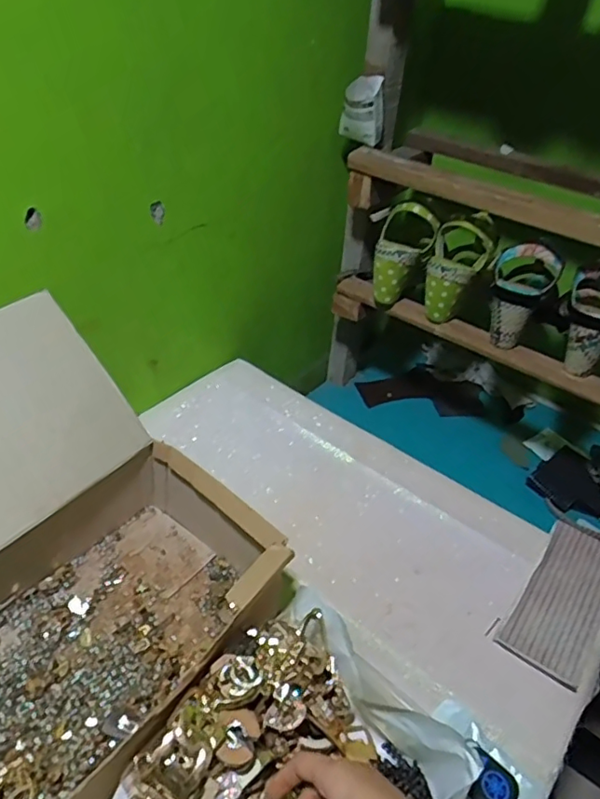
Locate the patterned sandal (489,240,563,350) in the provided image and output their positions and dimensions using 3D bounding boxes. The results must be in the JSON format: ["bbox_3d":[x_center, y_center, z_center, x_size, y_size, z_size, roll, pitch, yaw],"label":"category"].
[{"bbox_3d":[0.294,-0.141,0.785,0.082,0.131,0.083,20,40,17],"label":"patterned sandal"}]

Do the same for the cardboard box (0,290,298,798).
[{"bbox_3d":[-0.229,0.127,0.499,0.347,0.232,0.327,30,46,25],"label":"cardboard box"}]

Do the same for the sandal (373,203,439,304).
[{"bbox_3d":[0.141,-0.208,0.851,0.072,0.139,0.072,26,9,22],"label":"sandal"}]

